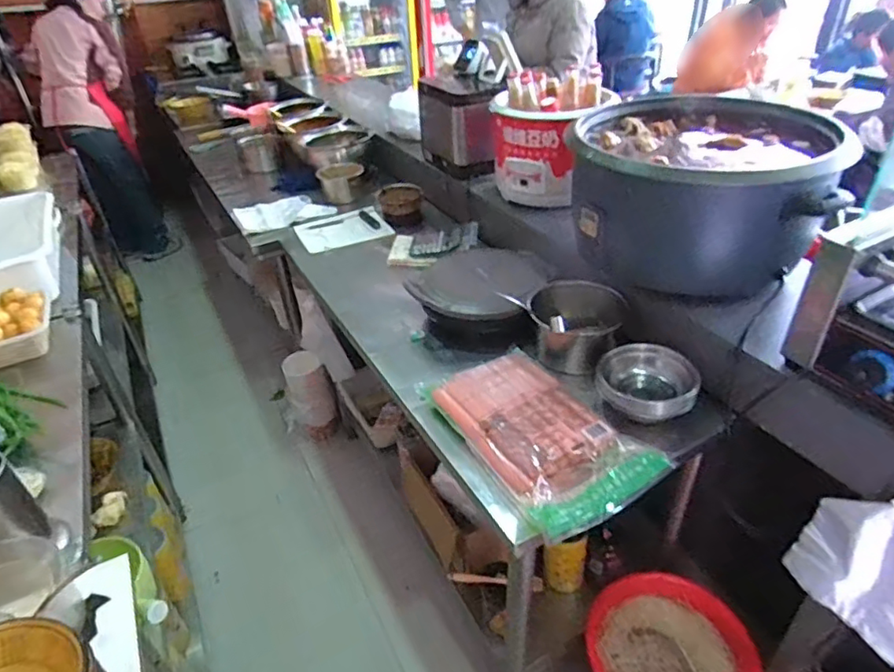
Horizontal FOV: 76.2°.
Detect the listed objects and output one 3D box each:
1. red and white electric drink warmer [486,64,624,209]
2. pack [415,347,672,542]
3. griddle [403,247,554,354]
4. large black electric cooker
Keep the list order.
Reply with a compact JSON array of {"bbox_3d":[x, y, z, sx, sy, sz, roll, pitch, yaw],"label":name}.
[{"bbox_3d":[0.250,-0.483,1.386,0.200,0.278,0.261,-30,43,-32],"label":"red and white electric drink warmer"},{"bbox_3d":[0.145,0.157,0.952,0.251,0.043,0.363,-21,39,-23],"label":"pack"},{"bbox_3d":[0.073,-0.096,1.254,0.277,0.098,0.268,-2,35,2],"label":"griddle"},{"bbox_3d":[0.487,-0.283,1.120,0.451,0.262,0.418,12,38,20],"label":"large black electric cooker"}]

